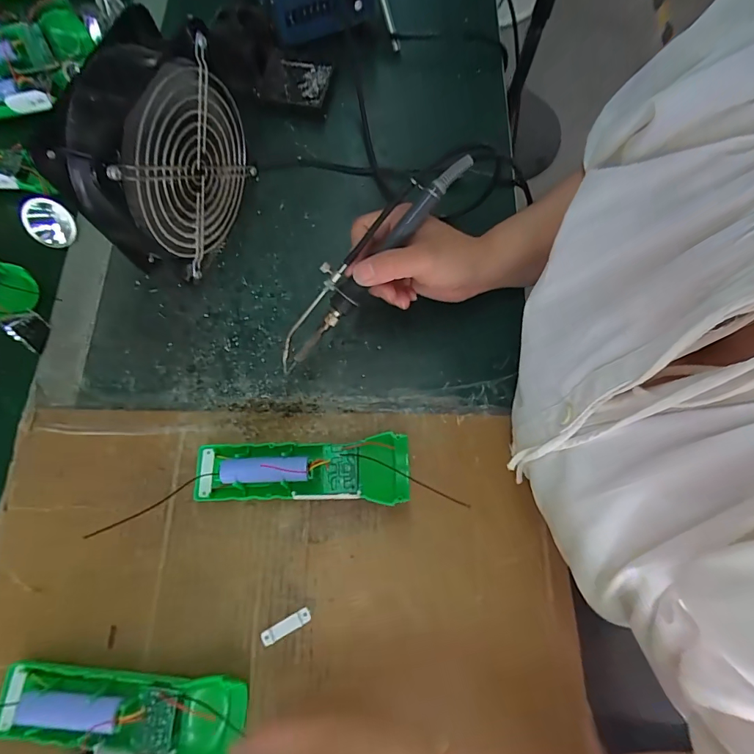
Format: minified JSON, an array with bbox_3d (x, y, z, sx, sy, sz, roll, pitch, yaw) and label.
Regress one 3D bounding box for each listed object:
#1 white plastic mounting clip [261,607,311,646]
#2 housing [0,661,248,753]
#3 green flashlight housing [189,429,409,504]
[{"bbox_3d":[-0.065,0.177,0.299,0.037,0.004,0.010,-28,73,-7],"label":"white plastic mounting clip"},{"bbox_3d":[-0.163,0.216,0.268,0.156,0.028,0.049,2,72,3],"label":"housing"},{"bbox_3d":[-0.057,0.072,0.321,0.159,0.032,0.046,-2,71,2],"label":"green flashlight housing"}]

